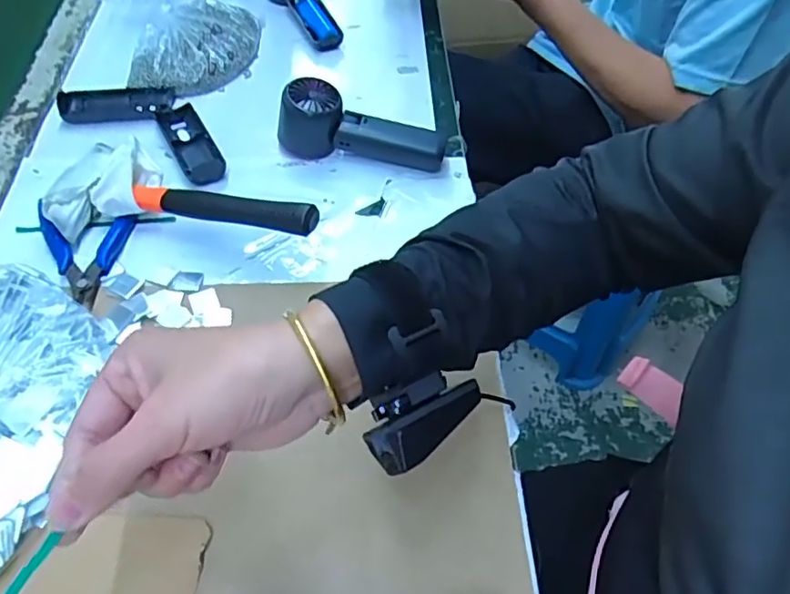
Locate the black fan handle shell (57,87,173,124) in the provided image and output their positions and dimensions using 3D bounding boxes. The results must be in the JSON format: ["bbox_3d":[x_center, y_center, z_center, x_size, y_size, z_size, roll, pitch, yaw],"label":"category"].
[{"bbox_3d":[-0.273,-0.190,0.578,0.103,0.012,0.039,-7,55,-7],"label":"black fan handle shell"}]

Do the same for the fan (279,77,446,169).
[{"bbox_3d":[-0.029,-0.157,0.550,0.149,0.054,0.049,7,55,3],"label":"fan"}]

